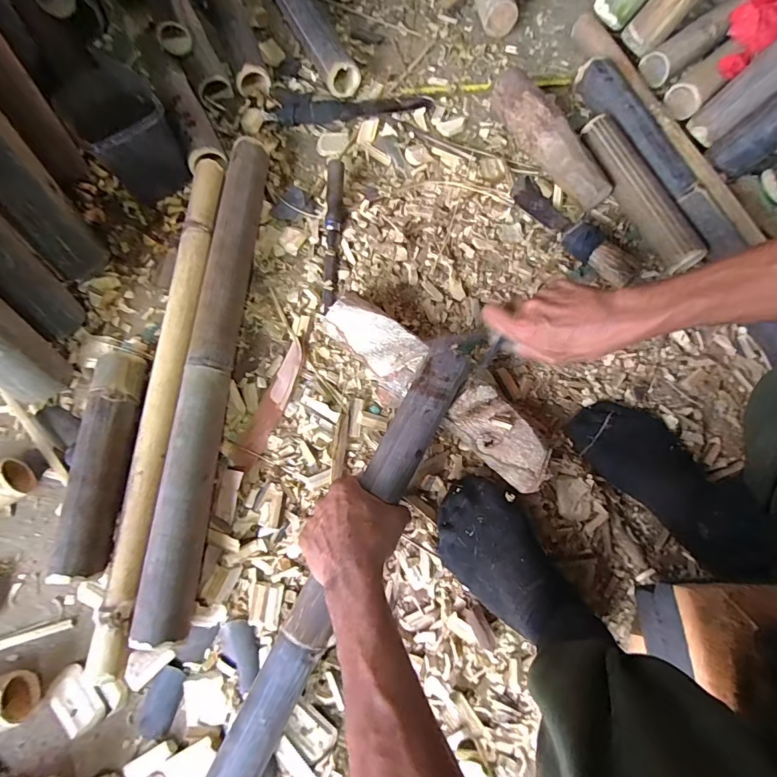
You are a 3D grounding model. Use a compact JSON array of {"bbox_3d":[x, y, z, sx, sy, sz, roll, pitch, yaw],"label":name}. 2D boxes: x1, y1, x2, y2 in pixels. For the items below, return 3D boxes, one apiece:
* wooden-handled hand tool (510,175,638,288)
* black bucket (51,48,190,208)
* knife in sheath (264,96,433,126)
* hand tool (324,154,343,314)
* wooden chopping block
[{"bbox_3d":[0.272,-0.241,0.620,0.048,0.041,0.232,-37,78,-11],"label":"wooden-handled hand tool"},{"bbox_3d":[-0.363,-0.352,0.594,0.100,0.126,0.126,-38,78,-11],"label":"black bucket"},{"bbox_3d":[-0.064,-0.463,0.684,0.270,0.030,0.047,-7,74,-3],"label":"knife in sheath"},{"bbox_3d":[-0.083,-0.226,0.613,0.022,0.019,0.223,3,87,0],"label":"hand tool"},{"bbox_3d":[0.061,-0.002,0.528,0.323,0.060,0.101,34,76,8],"label":"wooden chopping block"}]

